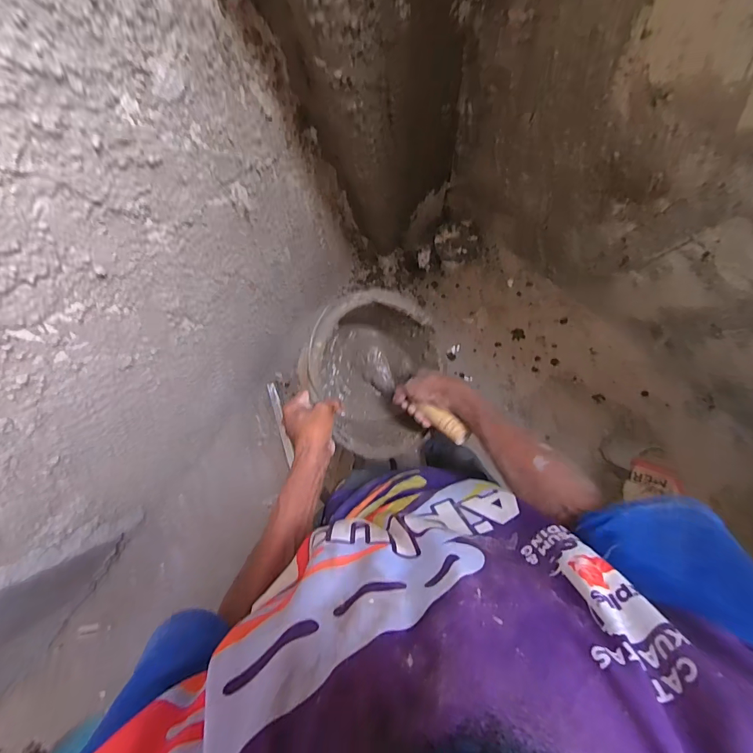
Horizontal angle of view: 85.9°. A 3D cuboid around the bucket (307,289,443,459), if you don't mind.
[{"bbox_3d":[0.004,-0.008,0.626,0.219,0.186,0.211,0,90,8],"label":"bucket"}]

